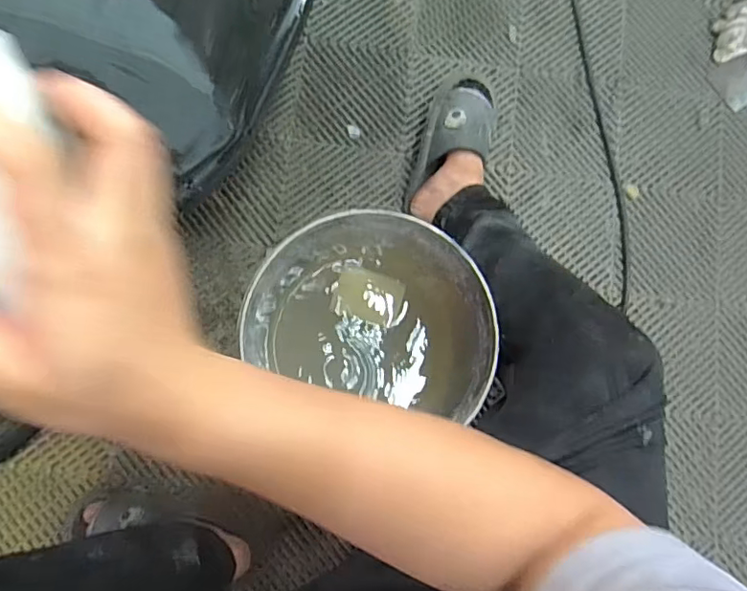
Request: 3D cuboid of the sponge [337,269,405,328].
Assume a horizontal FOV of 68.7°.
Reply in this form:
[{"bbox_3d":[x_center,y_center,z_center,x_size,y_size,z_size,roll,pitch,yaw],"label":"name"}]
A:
[{"bbox_3d":[-0.006,0.001,0.828,0.099,0.023,0.070,22,80,-1],"label":"sponge"}]

